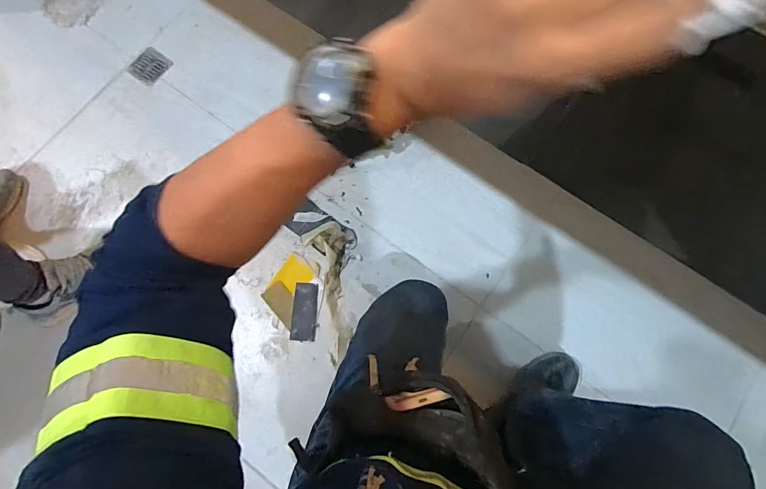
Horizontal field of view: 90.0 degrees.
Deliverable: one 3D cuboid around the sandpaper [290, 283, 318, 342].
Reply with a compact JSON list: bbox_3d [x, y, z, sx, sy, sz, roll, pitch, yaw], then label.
[{"bbox_3d":[-0.189,0.162,0.922,0.060,0.007,0.136,2,79,1],"label":"sandpaper"}]

